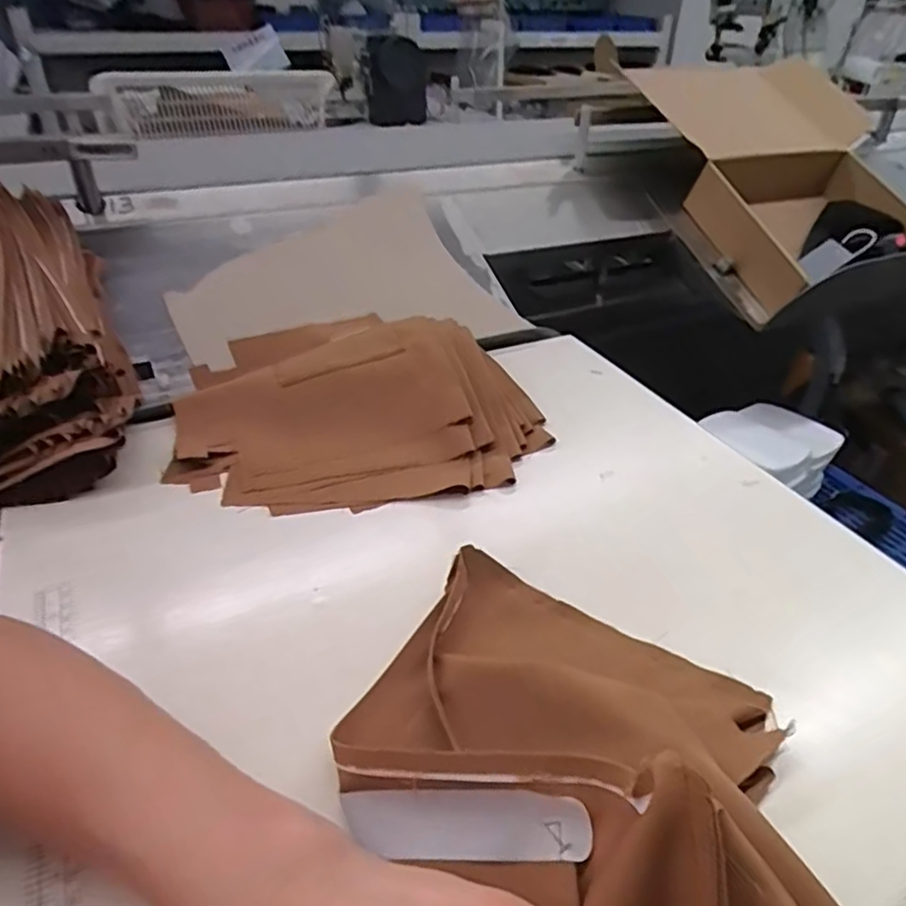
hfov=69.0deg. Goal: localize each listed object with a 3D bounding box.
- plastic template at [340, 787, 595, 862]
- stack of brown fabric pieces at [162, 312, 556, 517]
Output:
[{"bbox_3d":[0.004,0.153,0.272,0.102,0.004,0.025,-9,58,13],"label":"plastic template"},{"bbox_3d":[-0.075,-0.044,0.545,0.284,0.042,0.210,-6,37,-13],"label":"stack of brown fabric pieces"}]

